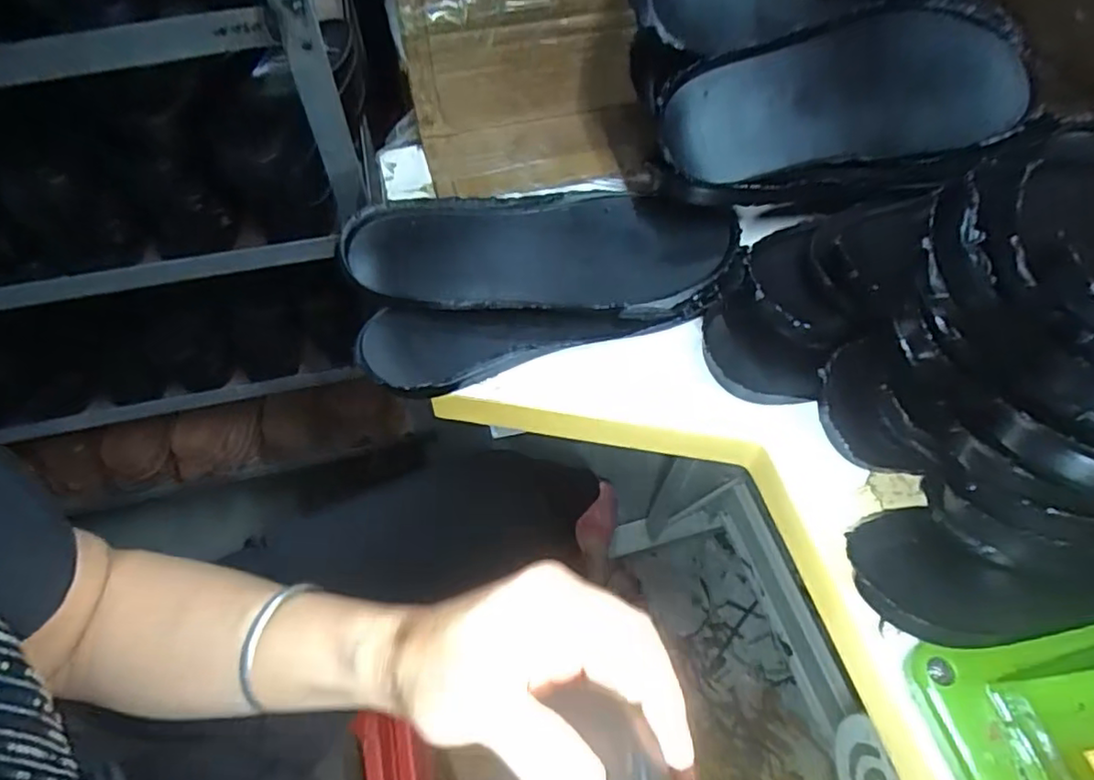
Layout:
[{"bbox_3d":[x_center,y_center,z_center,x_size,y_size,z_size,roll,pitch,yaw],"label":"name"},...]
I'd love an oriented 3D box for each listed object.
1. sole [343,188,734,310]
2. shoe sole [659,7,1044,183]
[{"bbox_3d":[-0.004,-0.100,0.465,0.280,0.024,0.109,-5,59,-4],"label":"sole"},{"bbox_3d":[0.223,-0.219,0.462,0.284,0.032,0.105,-10,99,-4],"label":"shoe sole"}]

